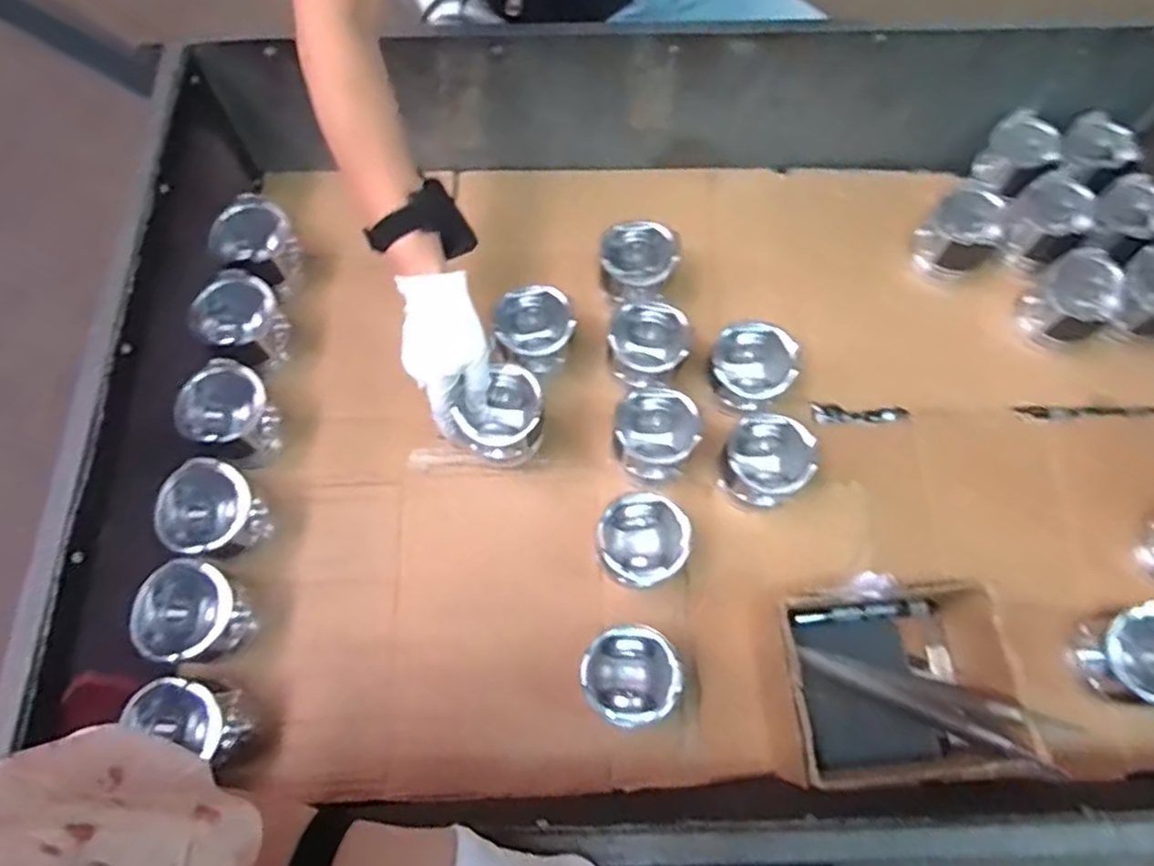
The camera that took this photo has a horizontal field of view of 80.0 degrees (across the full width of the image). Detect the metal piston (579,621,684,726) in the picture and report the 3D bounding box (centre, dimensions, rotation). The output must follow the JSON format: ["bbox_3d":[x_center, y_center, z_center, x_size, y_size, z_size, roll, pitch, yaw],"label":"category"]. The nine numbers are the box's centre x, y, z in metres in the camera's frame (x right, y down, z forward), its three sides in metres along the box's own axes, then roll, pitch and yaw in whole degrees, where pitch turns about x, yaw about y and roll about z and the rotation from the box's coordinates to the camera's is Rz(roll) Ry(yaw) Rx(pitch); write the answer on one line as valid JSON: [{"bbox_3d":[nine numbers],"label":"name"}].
[{"bbox_3d":[0.047,0.215,0.611,0.080,0.087,0.076,0,69,1],"label":"metal piston"}]

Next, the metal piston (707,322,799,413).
[{"bbox_3d":[0.180,-0.065,0.718,0.082,0.064,0.077,0,69,1],"label":"metal piston"}]

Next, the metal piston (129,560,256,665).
[{"bbox_3d":[-0.336,0.164,0.620,0.075,0.090,0.082,11,70,5],"label":"metal piston"}]

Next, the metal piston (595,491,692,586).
[{"bbox_3d":[0.062,0.104,0.652,0.079,0.079,0.078,0,69,1],"label":"metal piston"}]

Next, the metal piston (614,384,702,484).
[{"bbox_3d":[0.078,0.003,0.694,0.080,0.070,0.082,0,69,1],"label":"metal piston"}]

